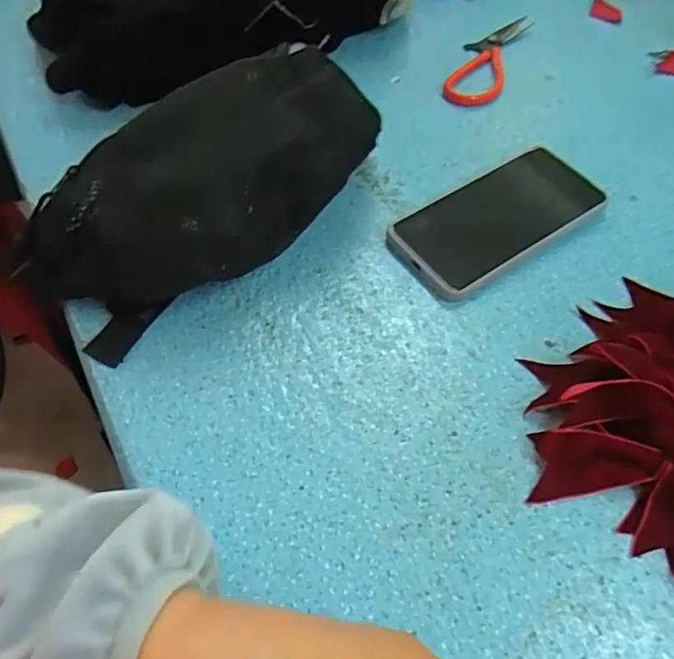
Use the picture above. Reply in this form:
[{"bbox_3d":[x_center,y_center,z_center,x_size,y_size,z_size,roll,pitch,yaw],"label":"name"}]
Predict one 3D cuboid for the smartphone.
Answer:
[{"bbox_3d":[0.118,-0.083,0.431,0.155,0.017,0.074,-30,63,-20],"label":"smartphone"}]

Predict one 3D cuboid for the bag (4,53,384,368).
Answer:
[{"bbox_3d":[-0.070,-0.098,0.387,0.122,0.090,0.265,37,63,20],"label":"bag"}]

